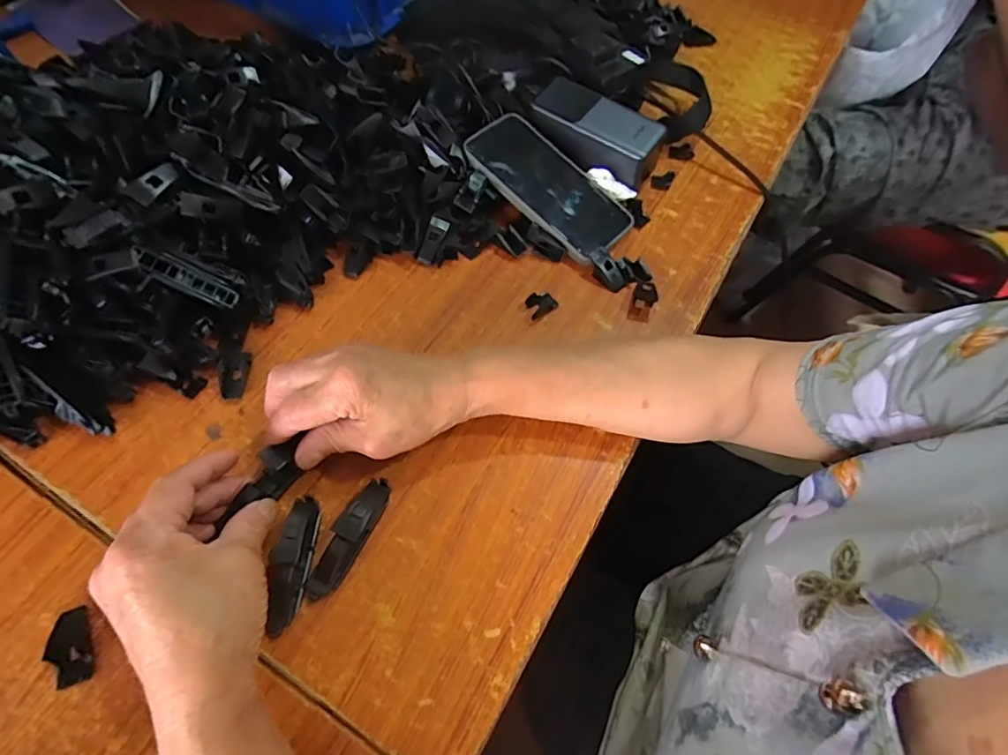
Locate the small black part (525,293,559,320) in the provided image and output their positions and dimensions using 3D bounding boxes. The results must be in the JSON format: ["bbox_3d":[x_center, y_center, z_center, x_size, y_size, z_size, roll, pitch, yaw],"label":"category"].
[{"bbox_3d":[0.031,-0.063,0.438,0.026,0.007,0.021,-32,68,-18],"label":"small black part"}]

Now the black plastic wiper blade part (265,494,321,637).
[{"bbox_3d":[-0.131,0.113,0.321,0.017,0.025,0.080,4,62,-1],"label":"black plastic wiper blade part"}]

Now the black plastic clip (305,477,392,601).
[{"bbox_3d":[-0.097,0.101,0.331,0.019,0.023,0.080,24,63,9],"label":"black plastic clip"}]

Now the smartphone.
[{"bbox_3d":[0.041,-0.178,0.482,0.160,0.009,0.082,42,65,2],"label":"smartphone"}]

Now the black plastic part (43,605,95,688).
[{"bbox_3d":[-0.250,0.155,0.300,0.019,0.011,0.040,-22,65,-14],"label":"black plastic part"}]

